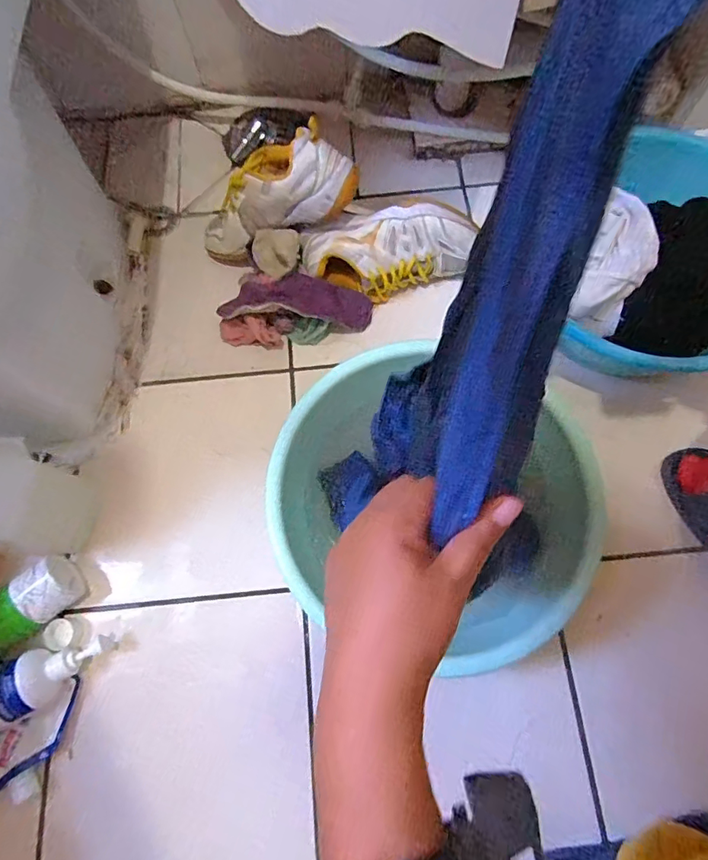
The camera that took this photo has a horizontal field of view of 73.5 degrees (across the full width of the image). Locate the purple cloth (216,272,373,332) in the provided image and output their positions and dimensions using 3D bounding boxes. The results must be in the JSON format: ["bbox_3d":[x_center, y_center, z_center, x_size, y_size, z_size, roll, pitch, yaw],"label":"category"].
[{"bbox_3d":[-0.081,-0.184,0.693,0.224,0.051,0.071,2,72,-13],"label":"purple cloth"}]

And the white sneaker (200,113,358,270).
[{"bbox_3d":[-0.124,-0.332,0.682,0.270,0.102,0.104,-13,68,34],"label":"white sneaker"}]

